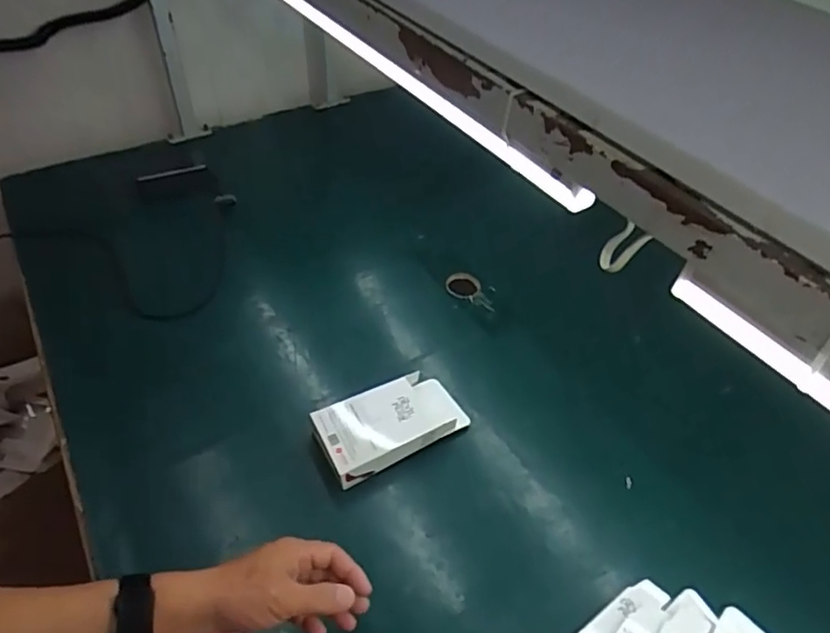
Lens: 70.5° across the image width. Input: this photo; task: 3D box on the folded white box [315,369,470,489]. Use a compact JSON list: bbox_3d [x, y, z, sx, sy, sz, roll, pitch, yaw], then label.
[{"bbox_3d":[-0.030,0.138,0.758,0.192,0.049,0.107,-21,51,-21],"label":"folded white box"}]

